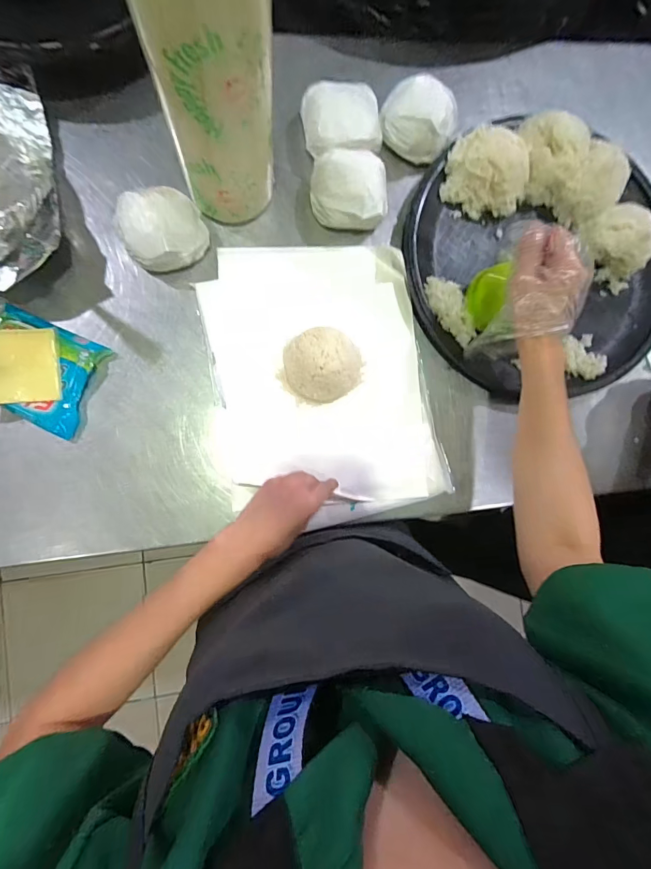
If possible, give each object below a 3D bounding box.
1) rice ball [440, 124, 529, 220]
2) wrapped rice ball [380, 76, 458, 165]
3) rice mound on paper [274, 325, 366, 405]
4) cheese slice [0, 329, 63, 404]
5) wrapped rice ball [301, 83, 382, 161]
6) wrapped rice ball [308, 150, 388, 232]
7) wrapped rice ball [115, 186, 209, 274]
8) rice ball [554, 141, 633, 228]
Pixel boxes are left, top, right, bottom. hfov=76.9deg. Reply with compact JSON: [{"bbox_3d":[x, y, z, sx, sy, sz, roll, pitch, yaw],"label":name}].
[{"bbox_3d":[0.195,-0.310,0.488,0.102,0.056,0.085,30,85,-4],"label":"rice ball"},{"bbox_3d":[0.108,-0.368,0.483,0.087,0.061,0.075,25,85,-4],"label":"wrapped rice ball"},{"bbox_3d":[-0.004,-0.074,0.450,0.084,0.058,0.079,0,88,-6],"label":"rice mound on paper"},{"bbox_3d":[-0.326,-0.070,0.423,0.087,0.008,0.075,-6,93,-18],"label":"cheese slice"},{"bbox_3d":[0.020,-0.363,0.481,0.090,0.052,0.077,-8,88,-6],"label":"wrapped rice ball"},{"bbox_3d":[0.028,-0.277,0.468,0.087,0.053,0.078,-2,88,-6],"label":"wrapped rice ball"},{"bbox_3d":[-0.175,-0.221,0.448,0.086,0.053,0.079,-32,91,-6],"label":"wrapped rice ball"},{"bbox_3d":[0.321,-0.301,0.499,0.069,0.059,0.076,40,84,-3],"label":"rice ball"}]

